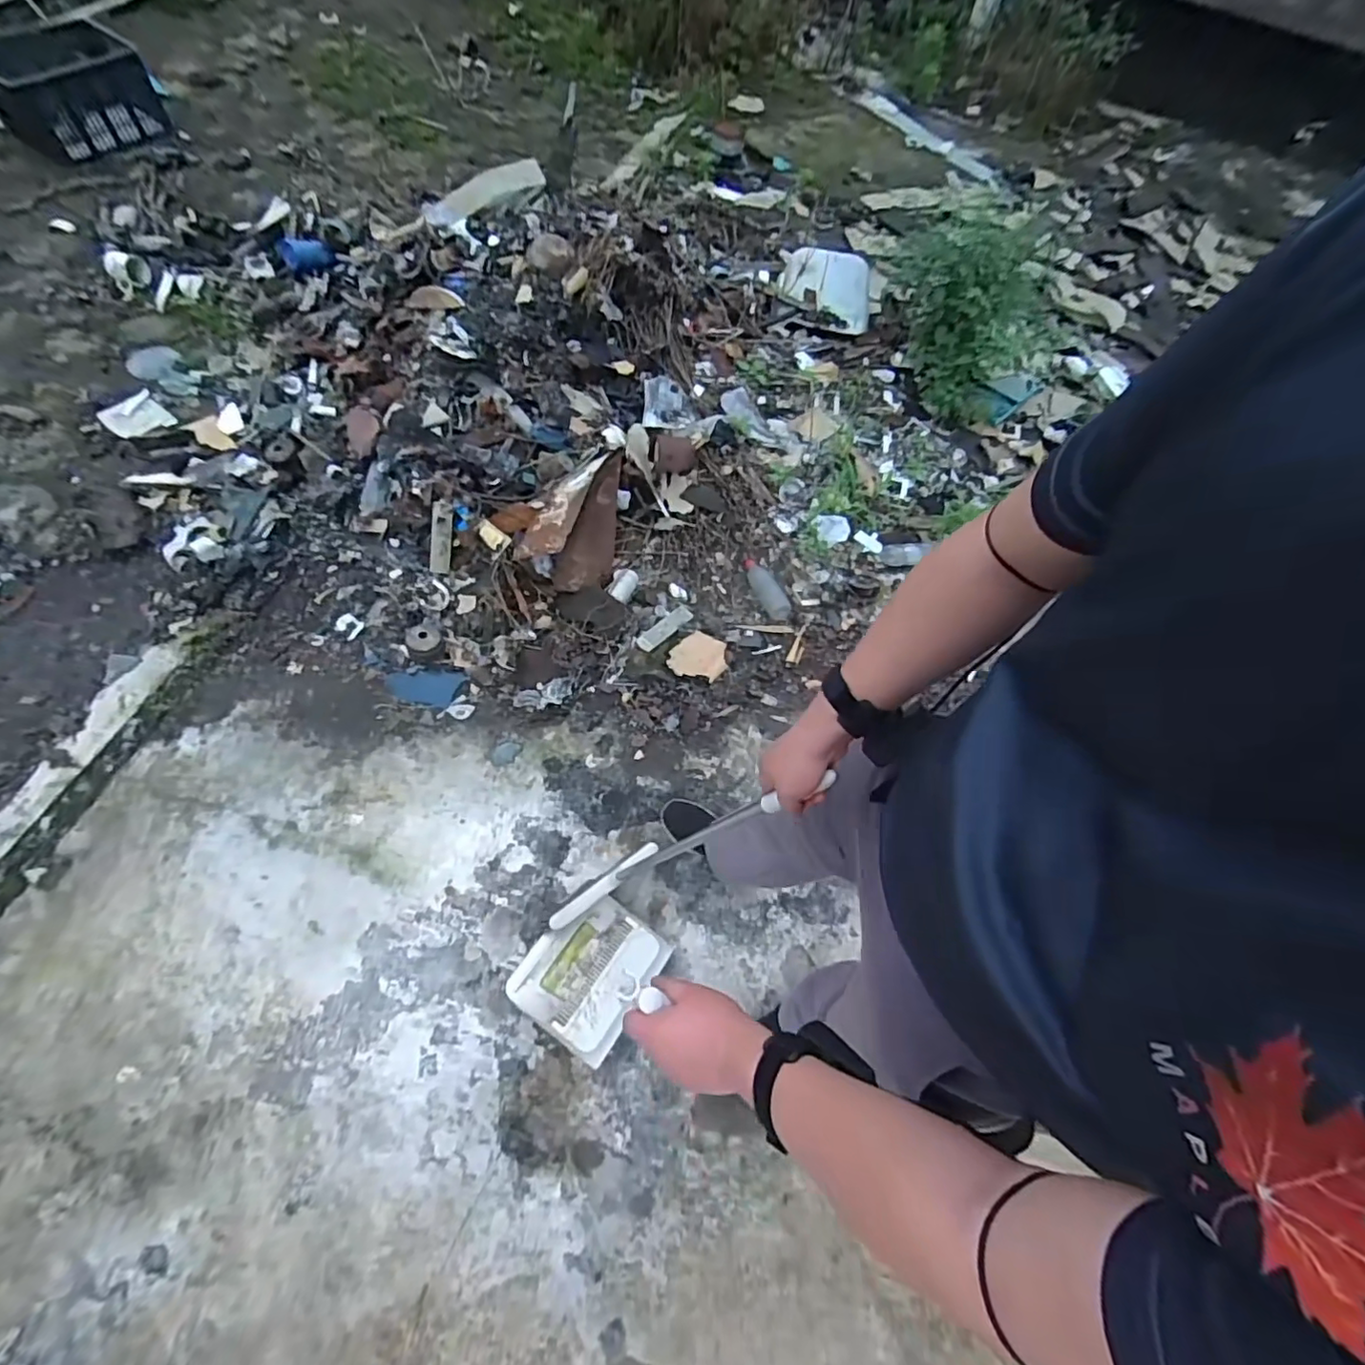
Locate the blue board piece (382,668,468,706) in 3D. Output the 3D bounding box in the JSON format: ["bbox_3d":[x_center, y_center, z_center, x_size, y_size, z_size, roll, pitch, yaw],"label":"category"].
[{"bbox_3d":[-0.672,0.005,1.541,0.186,0.005,0.095,11,63,1],"label":"blue board piece"}]

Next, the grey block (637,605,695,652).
[{"bbox_3d":[-0.050,-0.155,1.680,0.059,0.021,0.195,41,67,16],"label":"grey block"}]

